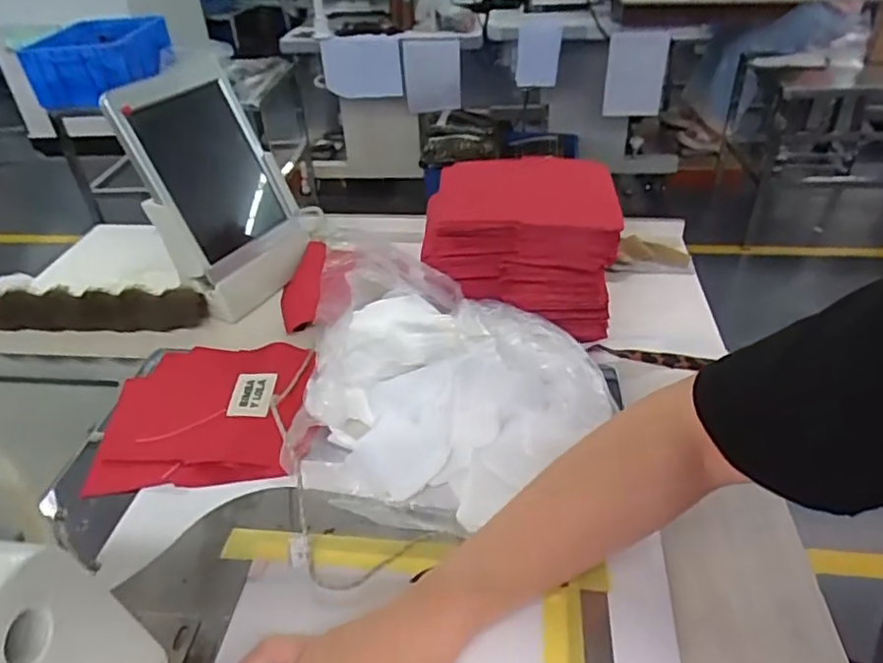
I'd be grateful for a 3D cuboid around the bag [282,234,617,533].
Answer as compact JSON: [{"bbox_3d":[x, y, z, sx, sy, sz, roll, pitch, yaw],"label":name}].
[{"bbox_3d":[0.007,0.026,0.494,0.242,0.126,0.206,5,40,9],"label":"bag"}]

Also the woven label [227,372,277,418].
[{"bbox_3d":[-0.168,0.056,0.561,0.039,0.005,0.051,-4,47,6],"label":"woven label"}]

